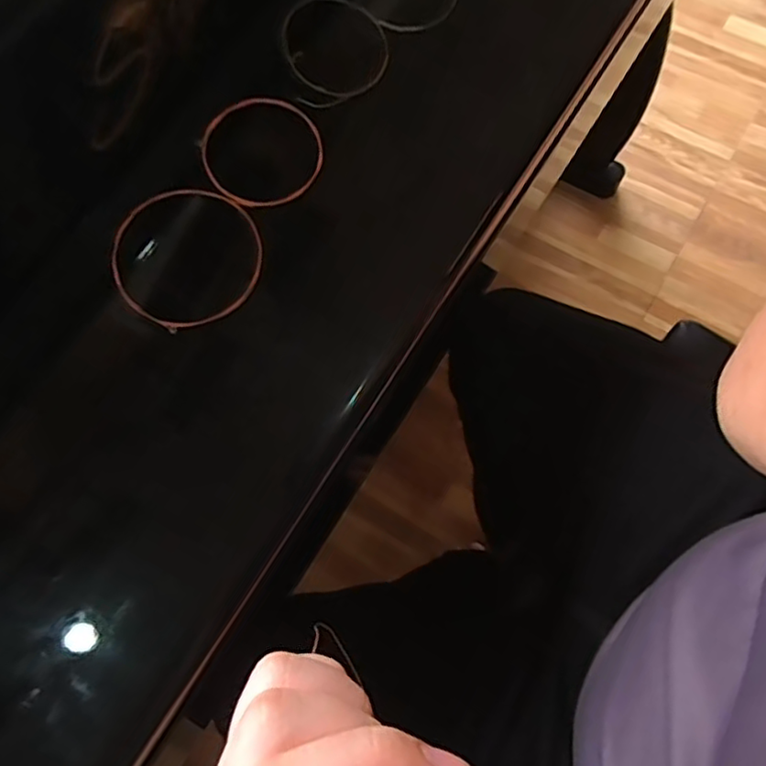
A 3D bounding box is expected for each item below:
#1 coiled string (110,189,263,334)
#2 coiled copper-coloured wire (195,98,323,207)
[{"bbox_3d":[-0.108,-0.070,0.338,0.081,0.004,0.078,1,79,-8],"label":"coiled string"},{"bbox_3d":[-0.069,-0.134,0.354,0.067,0.007,0.068,1,81,-6],"label":"coiled copper-coloured wire"}]

